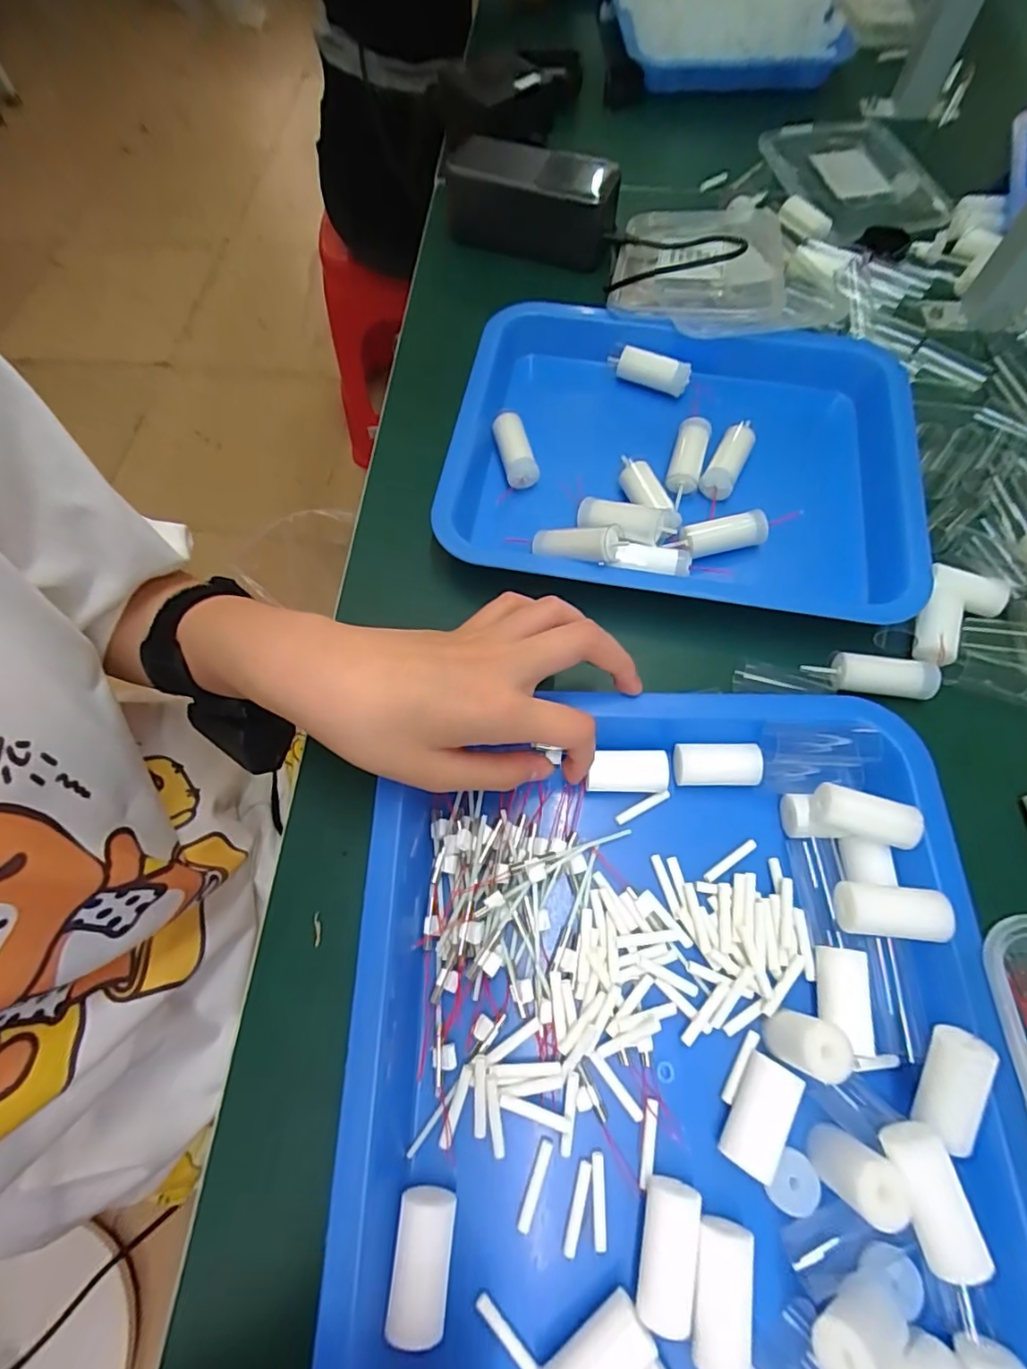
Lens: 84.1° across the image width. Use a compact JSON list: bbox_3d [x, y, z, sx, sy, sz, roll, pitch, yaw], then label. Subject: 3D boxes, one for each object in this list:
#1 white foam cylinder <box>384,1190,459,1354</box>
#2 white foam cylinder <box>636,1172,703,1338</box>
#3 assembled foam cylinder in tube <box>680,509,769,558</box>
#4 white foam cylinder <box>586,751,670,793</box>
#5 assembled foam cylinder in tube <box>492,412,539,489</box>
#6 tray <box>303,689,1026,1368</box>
[{"bbox_3d":[-0.034,0.218,0.215,0.022,0.017,0.039,1,66,1],"label":"white foam cylinder"},{"bbox_3d":[0.059,0.215,0.216,0.020,0.014,0.042,12,67,6],"label":"white foam cylinder"},{"bbox_3d":[0.126,-0.090,0.343,0.050,0.022,0.017,-14,67,-5],"label":"assembled foam cylinder in tube"},{"bbox_3d":[0.058,0.044,0.289,0.041,0.015,0.020,0,66,1],"label":"white foam cylinder"},{"bbox_3d":[-0.001,-0.151,0.365,0.018,0.023,0.048,-21,82,-8],"label":"assembled foam cylinder in tube"},{"bbox_3d":[0.061,0.161,0.231,0.268,0.039,0.321,-1,66,0],"label":"tray"}]

